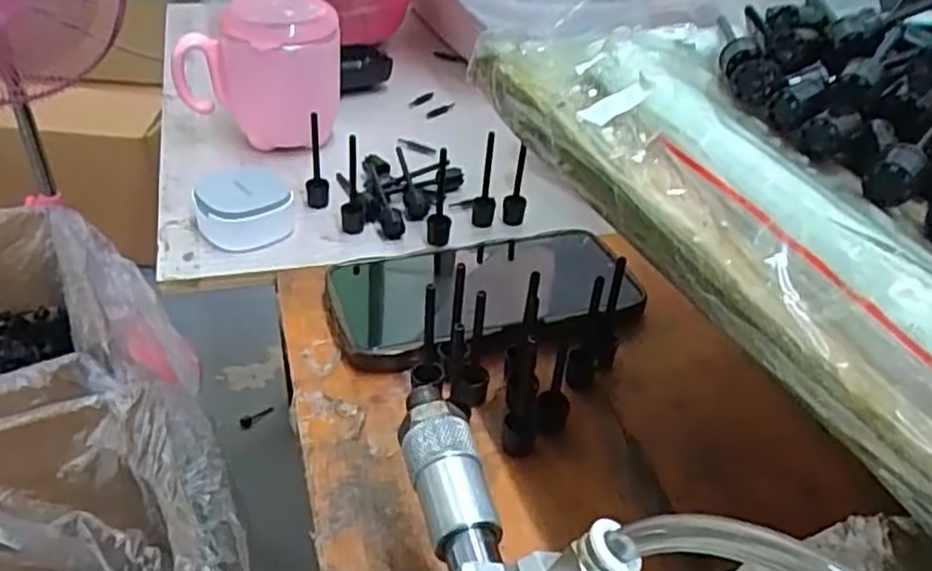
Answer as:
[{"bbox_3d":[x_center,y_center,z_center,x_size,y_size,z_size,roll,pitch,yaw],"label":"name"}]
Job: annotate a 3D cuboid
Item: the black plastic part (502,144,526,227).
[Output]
[{"bbox_3d":[0.033,-0.065,0.479,0.014,0.058,0.011,9,37,4],"label":"black plastic part"}]

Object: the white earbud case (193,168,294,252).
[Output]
[{"bbox_3d":[-0.138,-0.051,0.458,0.054,0.030,0.060,-10,40,-20],"label":"white earbud case"}]

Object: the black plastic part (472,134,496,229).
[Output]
[{"bbox_3d":[0.013,-0.067,0.474,0.015,0.063,0.013,6,37,0],"label":"black plastic part"}]

